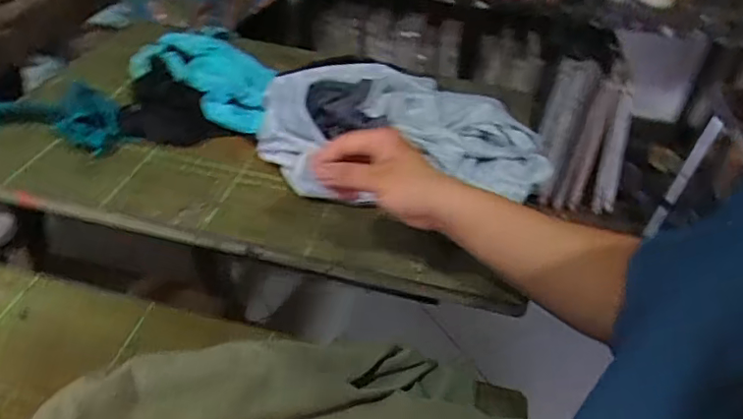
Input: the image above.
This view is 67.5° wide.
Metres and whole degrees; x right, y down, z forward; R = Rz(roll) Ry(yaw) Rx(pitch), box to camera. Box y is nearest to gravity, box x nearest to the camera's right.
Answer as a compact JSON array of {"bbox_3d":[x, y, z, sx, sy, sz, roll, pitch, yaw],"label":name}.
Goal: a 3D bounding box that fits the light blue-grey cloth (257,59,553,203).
[{"bbox_3d":[0.031,-0.106,0.640,0.303,0.052,0.220,1,43,-6],"label":"light blue-grey cloth"}]

